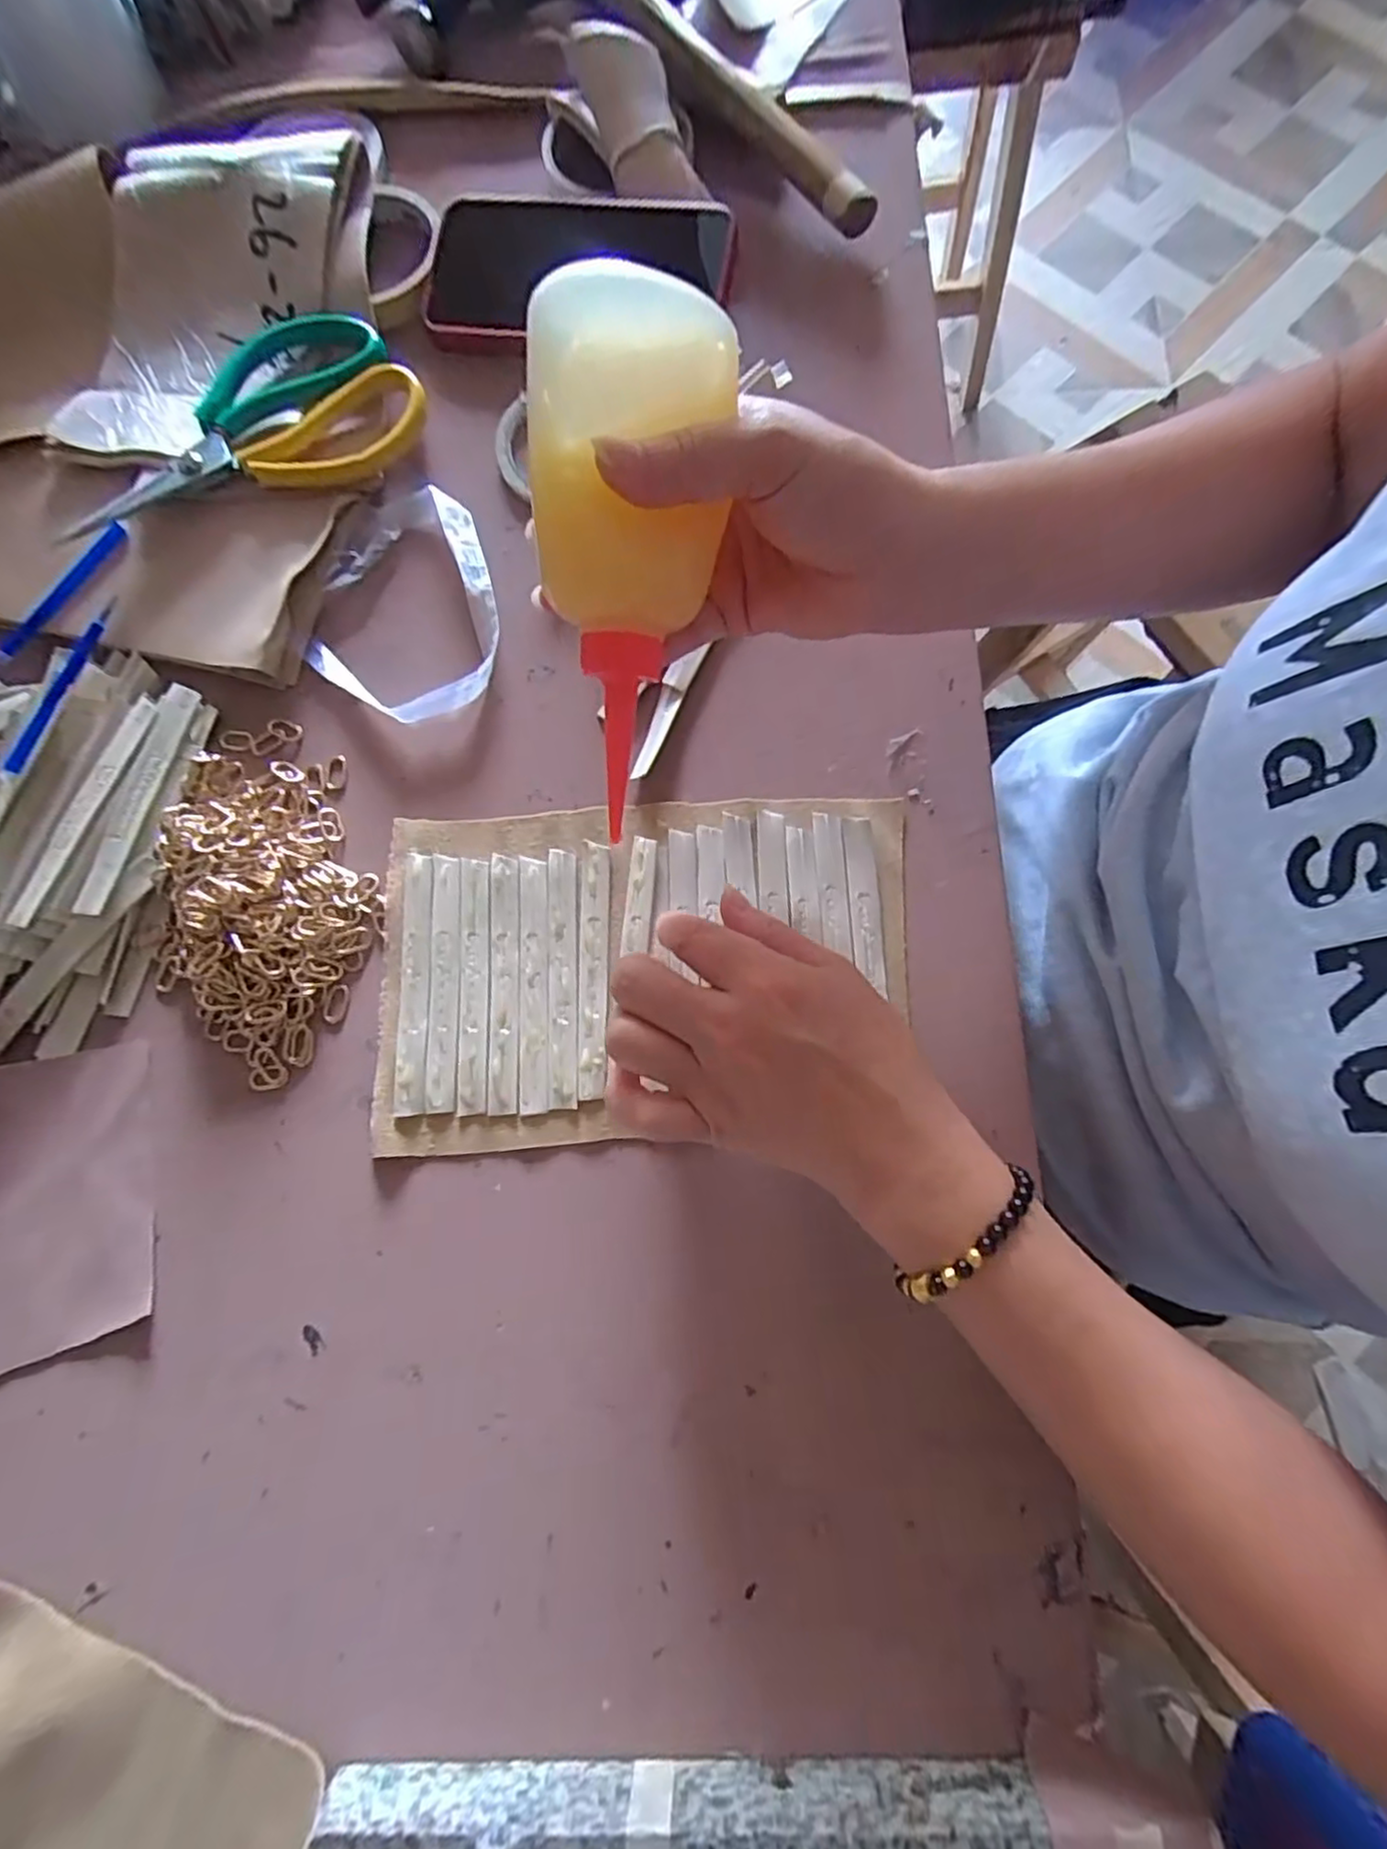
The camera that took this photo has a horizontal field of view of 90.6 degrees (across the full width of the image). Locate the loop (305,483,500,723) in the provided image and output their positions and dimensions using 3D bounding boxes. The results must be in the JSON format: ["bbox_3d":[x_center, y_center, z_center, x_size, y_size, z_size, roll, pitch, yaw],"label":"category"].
[{"bbox_3d":[-0.139,-0.163,0.348,0.102,0.012,0.116,25,80,6],"label":"loop"}]

